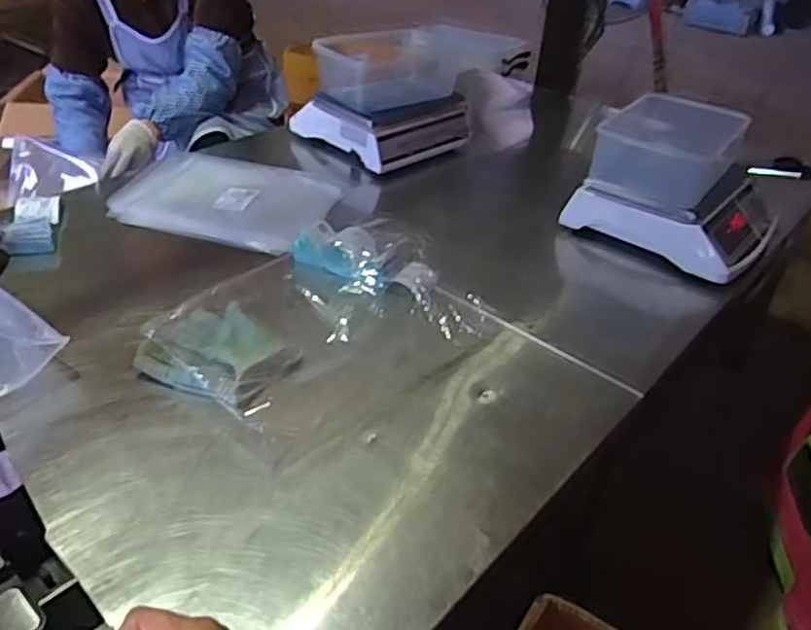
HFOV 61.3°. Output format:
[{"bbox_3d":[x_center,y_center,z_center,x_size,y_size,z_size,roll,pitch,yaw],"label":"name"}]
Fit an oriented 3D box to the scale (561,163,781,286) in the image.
[{"bbox_3d":[0.478,-0.189,1.216,0.307,0.100,0.275,27,40,27],"label":"scale"}]

